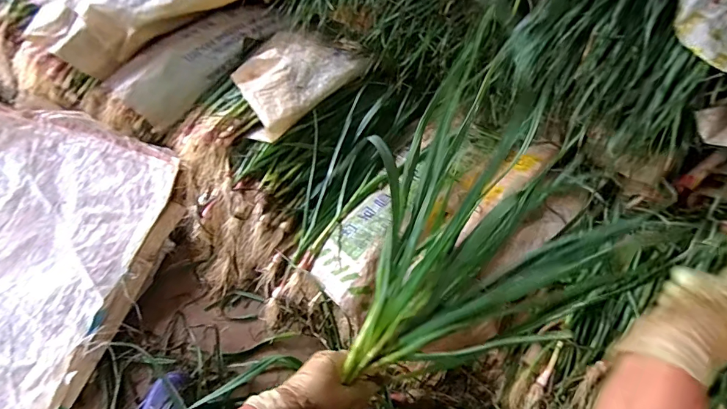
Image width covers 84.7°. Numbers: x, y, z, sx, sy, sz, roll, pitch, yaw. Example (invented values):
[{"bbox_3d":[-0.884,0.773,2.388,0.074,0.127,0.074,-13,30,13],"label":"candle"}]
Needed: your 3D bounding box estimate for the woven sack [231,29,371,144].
[{"bbox_3d":[-0.159,-0.280,0.836,0.277,0.051,0.238,-37,64,-17],"label":"woven sack"}]

